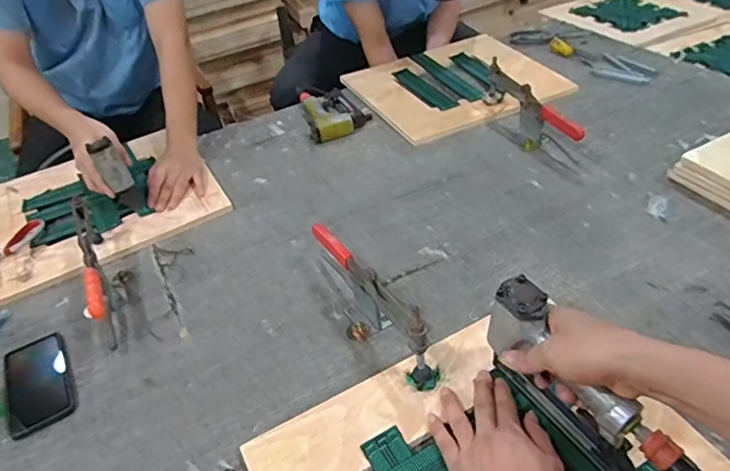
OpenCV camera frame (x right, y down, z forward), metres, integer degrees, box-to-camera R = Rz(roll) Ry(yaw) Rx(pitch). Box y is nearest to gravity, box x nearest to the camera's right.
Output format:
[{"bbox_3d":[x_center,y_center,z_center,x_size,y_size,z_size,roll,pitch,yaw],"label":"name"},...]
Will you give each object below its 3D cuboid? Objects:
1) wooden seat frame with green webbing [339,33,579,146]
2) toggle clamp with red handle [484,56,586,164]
[{"bbox_3d":[0.210,-0.377,1.284,0.432,0.031,0.416,-19,41,-13],"label":"wooden seat frame with green webbing"},{"bbox_3d":[0.318,-0.252,1.058,0.055,0.095,0.325,-18,41,-12],"label":"toggle clamp with red handle"}]

